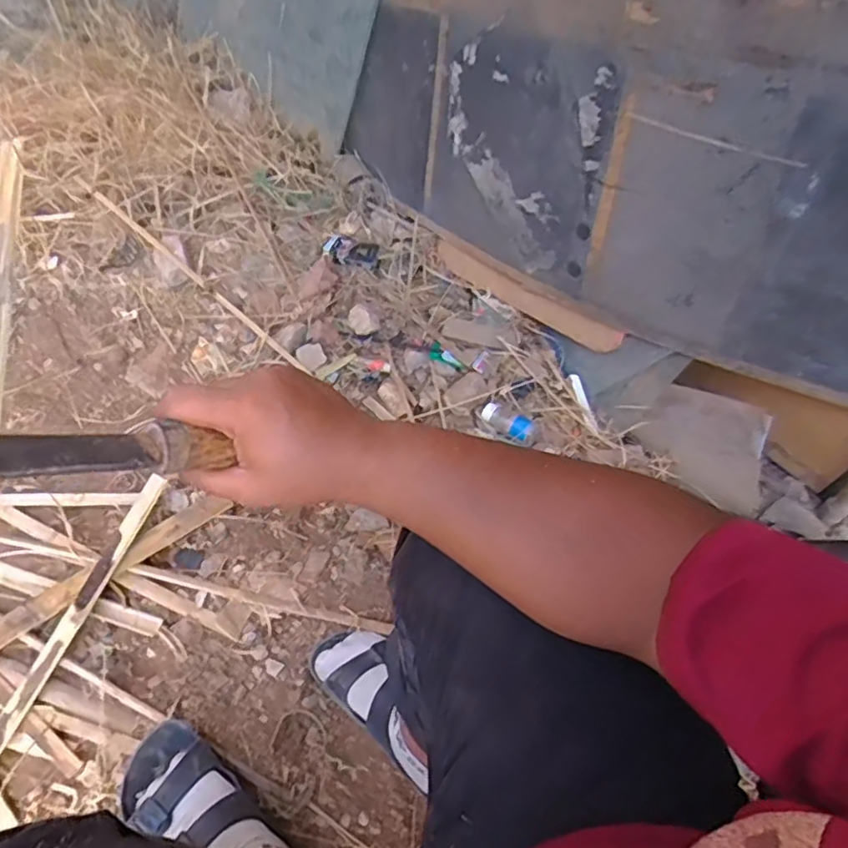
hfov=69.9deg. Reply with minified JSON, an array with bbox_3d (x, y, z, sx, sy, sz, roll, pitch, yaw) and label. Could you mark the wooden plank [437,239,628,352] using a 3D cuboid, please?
[{"bbox_3d":[0.169,-0.230,1.068,0.024,0.072,0.406,-35,52,-23],"label":"wooden plank"}]

